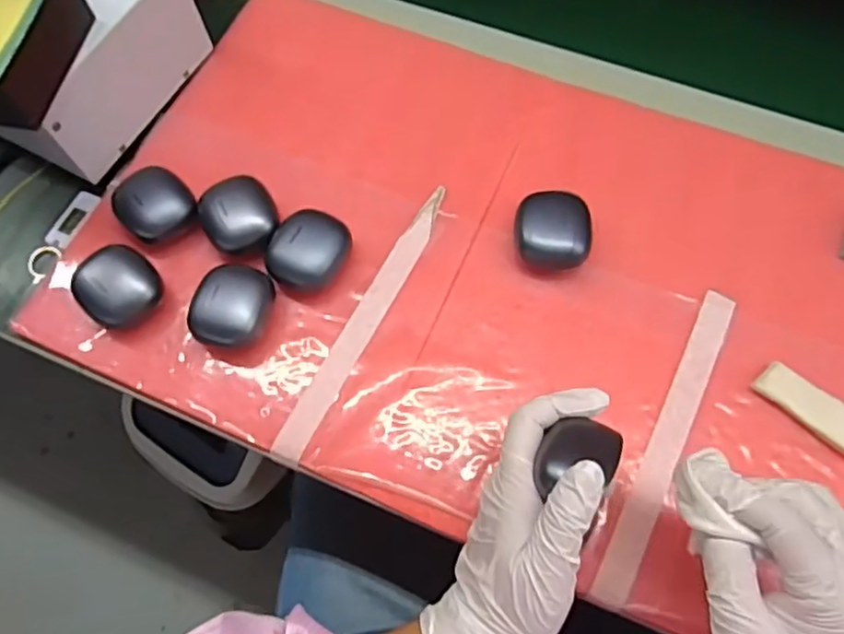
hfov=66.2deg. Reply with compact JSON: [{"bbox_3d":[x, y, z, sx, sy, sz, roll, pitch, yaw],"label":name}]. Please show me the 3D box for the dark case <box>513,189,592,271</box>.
[{"bbox_3d":[0.089,-0.058,0.441,0.049,0.031,0.049,2,67,3],"label":"dark case"}]

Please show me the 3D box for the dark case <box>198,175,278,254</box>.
[{"bbox_3d":[-0.127,-0.073,0.448,0.047,0.022,0.056,-30,69,-10],"label":"dark case"}]

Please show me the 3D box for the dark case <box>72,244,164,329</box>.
[{"bbox_3d":[-0.206,-0.022,0.436,0.049,0.029,0.053,-40,71,-14],"label":"dark case"}]

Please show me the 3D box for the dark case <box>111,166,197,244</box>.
[{"bbox_3d":[-0.187,-0.076,0.457,0.048,0.026,0.051,-40,71,-13],"label":"dark case"}]

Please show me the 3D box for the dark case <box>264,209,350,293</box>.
[{"bbox_3d":[-0.076,-0.044,0.439,0.050,0.029,0.052,14,68,8],"label":"dark case"}]

